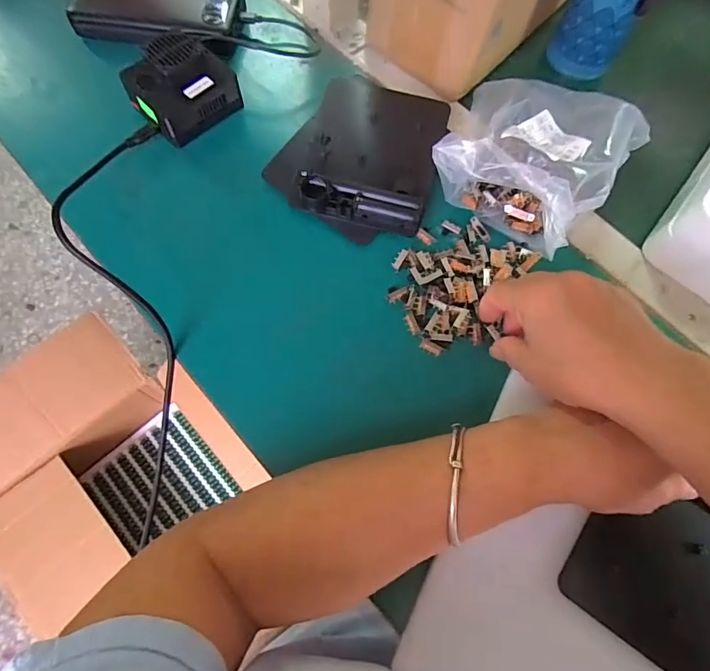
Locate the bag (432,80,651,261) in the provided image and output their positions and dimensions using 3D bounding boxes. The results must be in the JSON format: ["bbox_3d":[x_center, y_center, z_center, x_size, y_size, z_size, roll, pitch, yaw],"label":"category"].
[{"bbox_3d":[0.146,-0.158,0.374,0.143,0.057,0.144,35,73,11],"label":"bag"}]

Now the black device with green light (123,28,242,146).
[{"bbox_3d":[-0.151,-0.219,0.399,0.081,0.046,0.068,-38,75,-14],"label":"black device with green light"}]

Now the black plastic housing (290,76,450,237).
[{"bbox_3d":[0.015,-0.158,0.389,0.111,0.021,0.134,14,70,4],"label":"black plastic housing"}]

